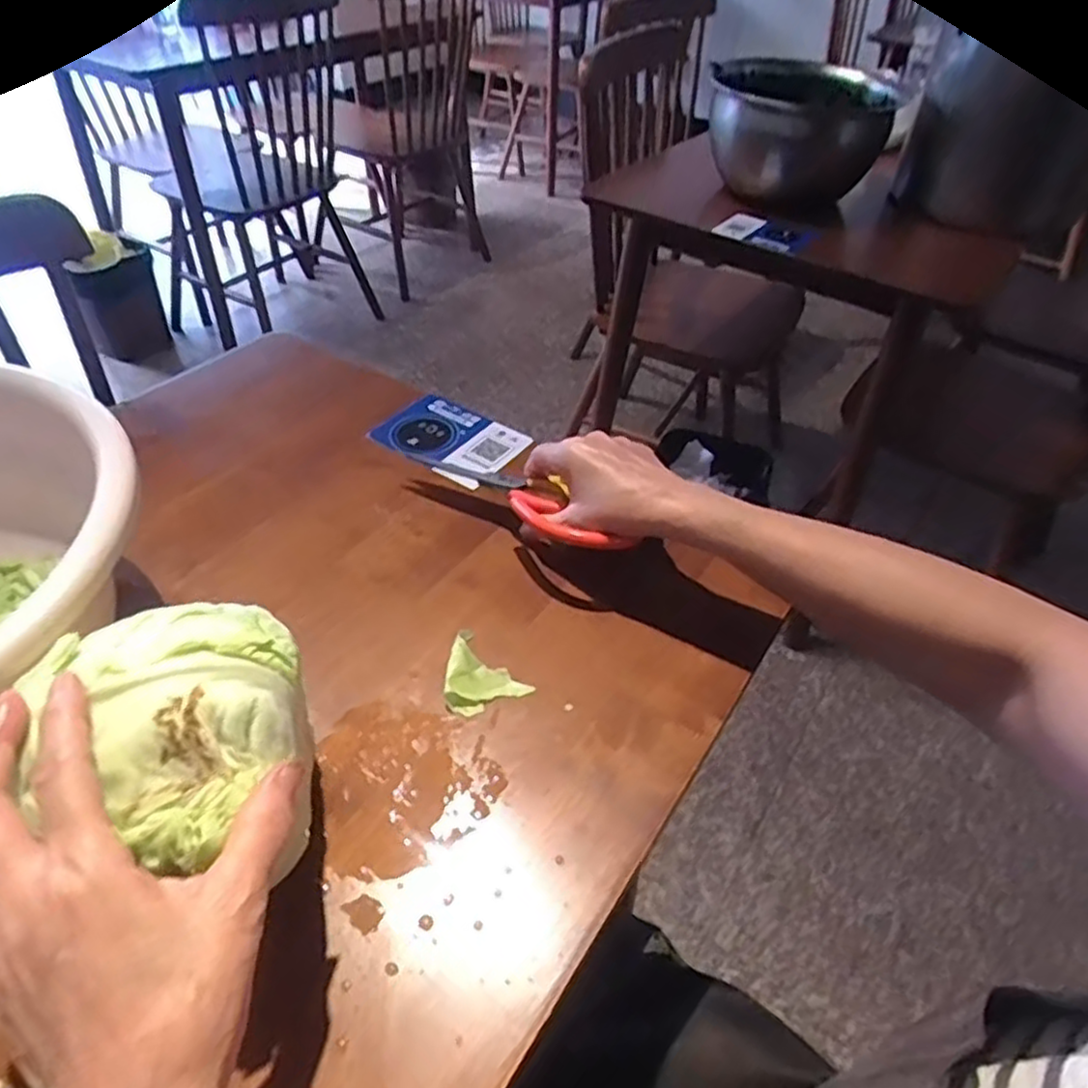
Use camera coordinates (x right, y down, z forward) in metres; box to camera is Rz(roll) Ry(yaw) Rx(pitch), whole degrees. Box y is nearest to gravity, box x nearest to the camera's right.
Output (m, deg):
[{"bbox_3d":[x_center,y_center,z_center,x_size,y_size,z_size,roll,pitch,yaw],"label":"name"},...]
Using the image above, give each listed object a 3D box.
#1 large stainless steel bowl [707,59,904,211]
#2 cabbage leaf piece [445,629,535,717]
[{"bbox_3d":[0.364,-0.598,1.060,0.252,0.154,0.239,12,44,7],"label":"large stainless steel bowl"},{"bbox_3d":[-0.044,0.085,0.459,0.059,0.013,0.045,34,50,27],"label":"cabbage leaf piece"}]

